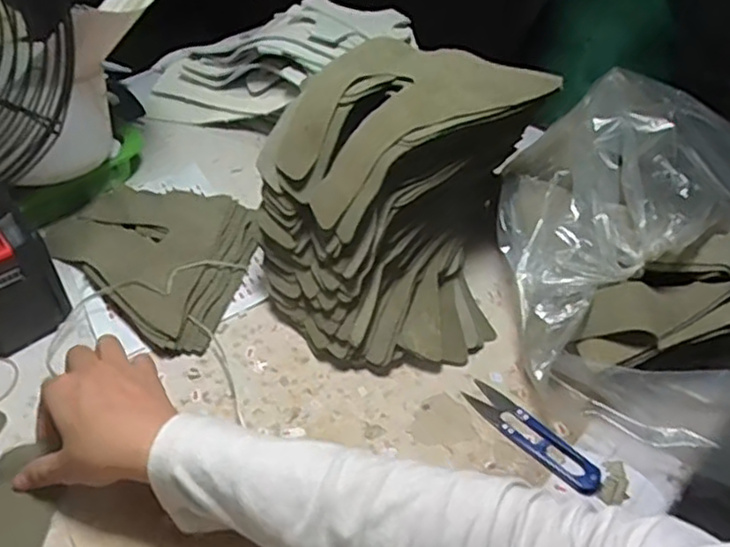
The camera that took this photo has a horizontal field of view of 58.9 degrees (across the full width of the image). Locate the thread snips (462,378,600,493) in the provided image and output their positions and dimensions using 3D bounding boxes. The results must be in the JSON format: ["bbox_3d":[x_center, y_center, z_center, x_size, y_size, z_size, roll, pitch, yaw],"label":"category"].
[{"bbox_3d":[0.111,0.105,0.429,0.024,0.008,0.101,-35,54,-29],"label":"thread snips"}]

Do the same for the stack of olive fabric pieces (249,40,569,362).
[{"bbox_3d":[0.024,-0.047,0.469,0.165,0.172,0.174,23,50,23],"label":"stack of olive fabric pieces"}]

